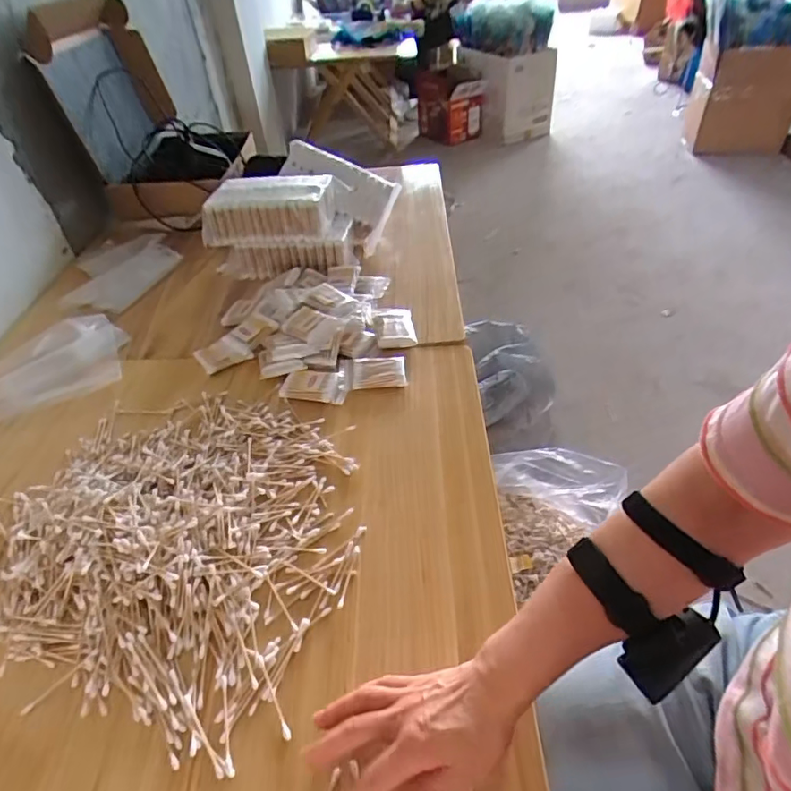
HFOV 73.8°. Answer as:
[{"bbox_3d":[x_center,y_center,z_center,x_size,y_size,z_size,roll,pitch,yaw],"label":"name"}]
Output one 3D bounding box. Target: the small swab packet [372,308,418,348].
[{"bbox_3d":[-0.003,-0.117,0.875,0.065,0.014,0.097,-9,42,-4],"label":"small swab packet"}]

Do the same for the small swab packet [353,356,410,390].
[{"bbox_3d":[-0.024,-0.038,0.798,0.081,0.009,0.064,-6,42,0],"label":"small swab packet"}]

